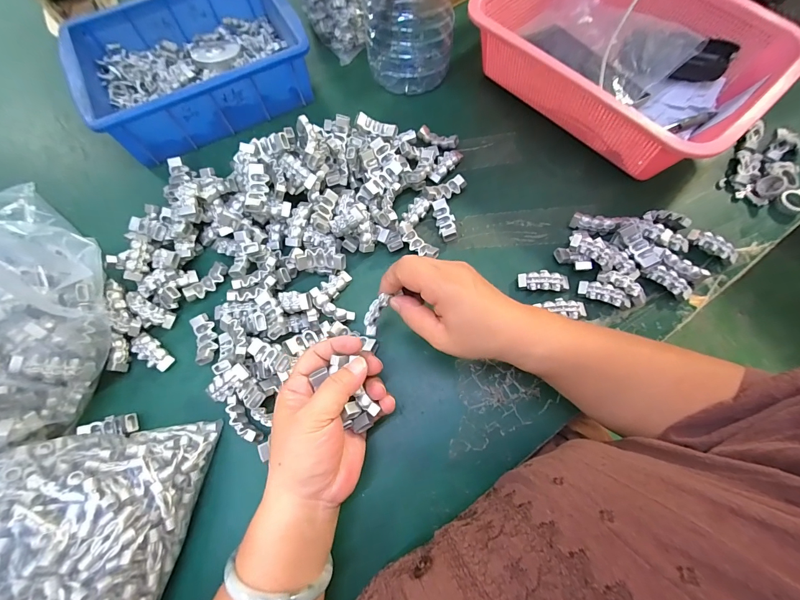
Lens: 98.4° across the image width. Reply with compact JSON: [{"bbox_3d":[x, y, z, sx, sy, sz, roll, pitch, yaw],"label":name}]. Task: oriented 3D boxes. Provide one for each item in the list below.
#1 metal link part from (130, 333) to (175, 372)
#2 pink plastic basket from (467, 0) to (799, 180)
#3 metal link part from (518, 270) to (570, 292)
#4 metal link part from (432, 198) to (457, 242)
[{"bbox_3d":[-0.234,0.049,0.327,0.042,0.014,0.020,40,74,13],"label":"metal link part"},{"bbox_3d":[0.247,-0.278,0.393,0.215,0.092,0.291,-42,75,-14],"label":"pink plastic basket"},{"bbox_3d":[0.142,-0.018,0.341,0.049,0.012,0.019,7,70,2],"label":"metal link part"},{"bbox_3d":[0.048,-0.084,0.368,0.017,0.014,0.048,-14,70,-5],"label":"metal link part"}]

